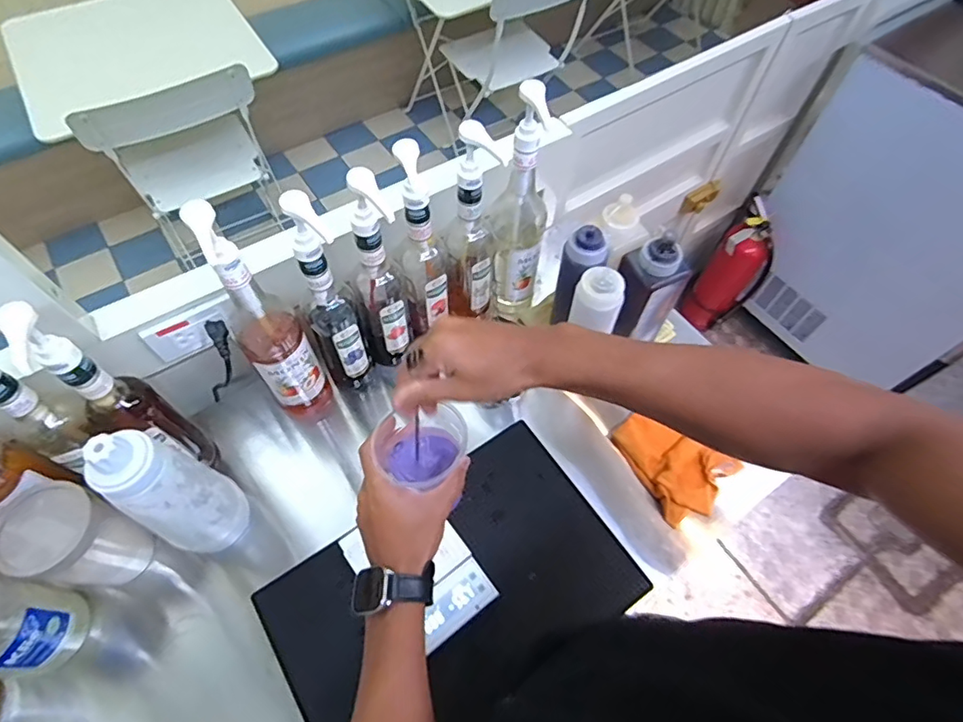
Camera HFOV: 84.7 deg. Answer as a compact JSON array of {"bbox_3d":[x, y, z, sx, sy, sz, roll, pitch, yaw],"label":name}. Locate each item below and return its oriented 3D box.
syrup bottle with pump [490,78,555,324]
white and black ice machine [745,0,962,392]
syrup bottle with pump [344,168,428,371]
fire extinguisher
[{"bbox_3d":[0.057,-0.206,0.785,0.081,0.389,0.073,9,60,3],"label":"syrup bottle with pump"},{"bbox_3d":[1.154,-0.419,1.464,0.629,0.826,0.556,37,65,18],"label":"white and black ice machine"},{"bbox_3d":[-0.135,-0.104,0.733,0.082,0.360,0.070,-13,61,-9],"label":"syrup bottle with pump"},{"bbox_3d":[0.789,-0.270,1.665,0.177,0.430,0.175,39,66,19],"label":"fire extinguisher"}]

